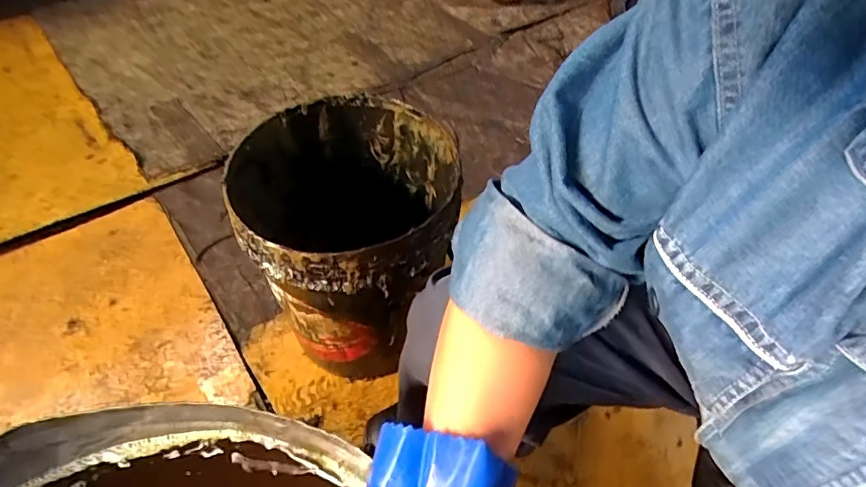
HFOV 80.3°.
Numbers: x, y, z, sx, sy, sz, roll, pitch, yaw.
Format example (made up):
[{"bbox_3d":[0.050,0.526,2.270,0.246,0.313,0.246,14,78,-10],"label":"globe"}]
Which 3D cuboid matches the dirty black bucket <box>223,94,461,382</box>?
[{"bbox_3d":[-0.105,0.002,0.722,0.277,0.283,0.250,-17,53,-15],"label":"dirty black bucket"}]

